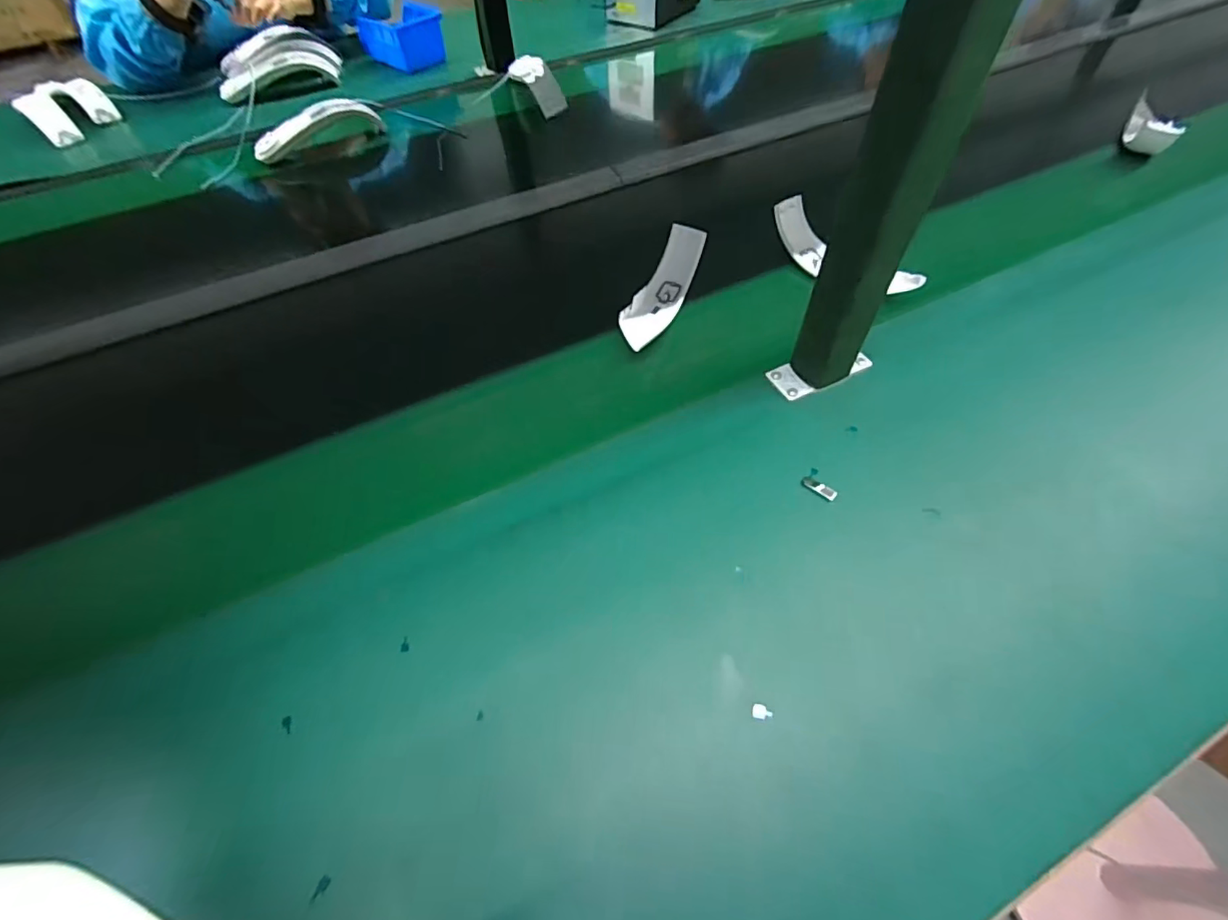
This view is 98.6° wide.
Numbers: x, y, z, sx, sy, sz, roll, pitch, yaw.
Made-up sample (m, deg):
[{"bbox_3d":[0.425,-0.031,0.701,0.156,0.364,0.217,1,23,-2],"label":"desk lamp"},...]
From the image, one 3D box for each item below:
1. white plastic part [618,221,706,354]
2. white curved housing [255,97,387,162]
[{"bbox_3d":[0.048,-0.185,0.576,0.047,0.049,0.170,21,59,17],"label":"white plastic part"},{"bbox_3d":[-0.488,-0.548,0.867,0.202,0.056,0.059,-31,59,-16],"label":"white curved housing"}]

